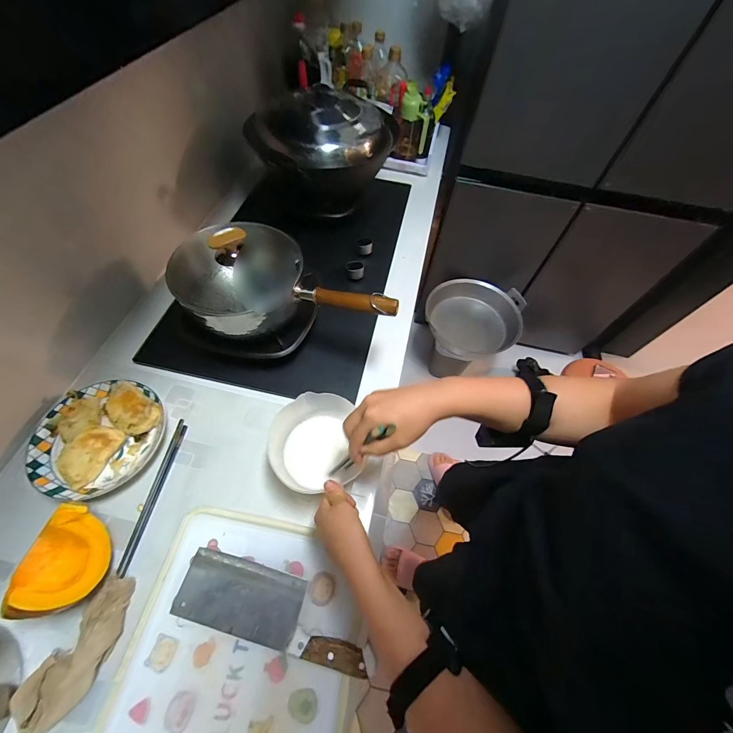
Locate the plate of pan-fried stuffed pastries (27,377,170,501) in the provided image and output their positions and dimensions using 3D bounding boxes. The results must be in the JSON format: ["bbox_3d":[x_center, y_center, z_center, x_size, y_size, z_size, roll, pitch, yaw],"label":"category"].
[{"bbox_3d":[-0.445,0.116,0.537,0.179,0.047,0.189,1,58,-2],"label":"plate of pan-fried stuffed pastries"}]

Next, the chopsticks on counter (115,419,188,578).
[{"bbox_3d":[-0.338,0.197,0.517,0.018,0.007,0.231,6,58,1],"label":"chopsticks on counter"}]

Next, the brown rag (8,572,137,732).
[{"bbox_3d":[-0.358,0.355,0.406,0.071,0.026,0.150,24,60,12],"label":"brown rag"}]

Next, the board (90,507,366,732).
[{"bbox_3d":[-0.170,0.405,0.392,0.287,0.016,0.389,12,58,5],"label":"board"}]

